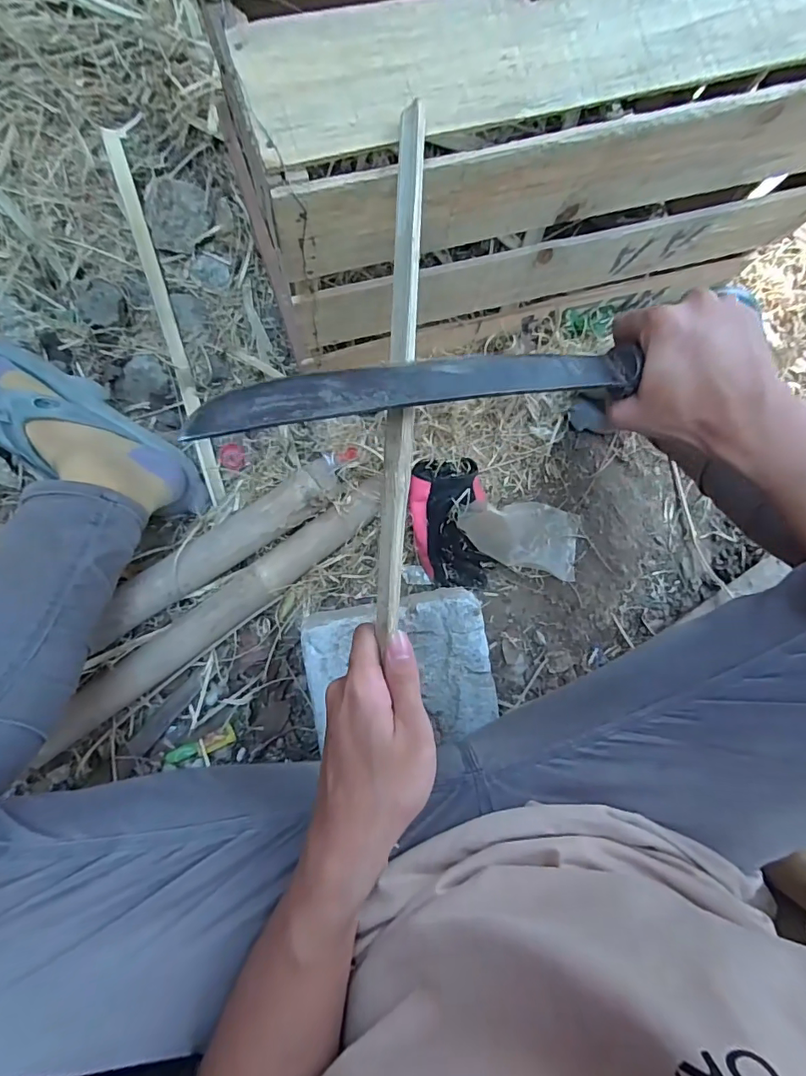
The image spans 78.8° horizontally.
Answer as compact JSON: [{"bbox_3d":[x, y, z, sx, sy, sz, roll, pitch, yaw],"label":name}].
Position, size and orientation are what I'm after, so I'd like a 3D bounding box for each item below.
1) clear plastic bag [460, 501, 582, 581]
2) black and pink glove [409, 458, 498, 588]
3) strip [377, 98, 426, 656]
[{"bbox_3d":[0.155,-0.005,0.623,0.175,0.039,0.091,13,82,-20],"label":"clear plastic bag"},{"bbox_3d":[0.062,-0.016,0.619,0.101,0.054,0.158,-7,85,-6],"label":"black and pink glove"},{"bbox_3d":[-0.001,-0.101,0.311,0.016,0.012,0.320,2,93,-7],"label":"strip"}]

